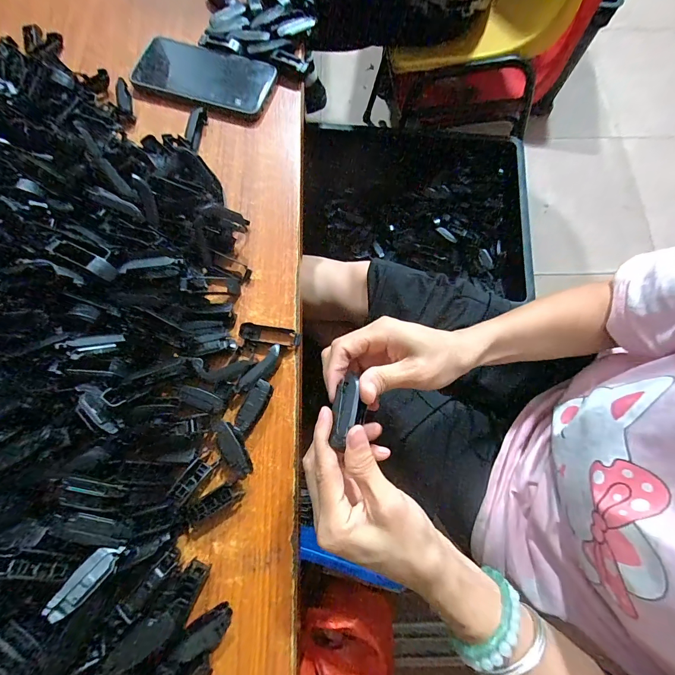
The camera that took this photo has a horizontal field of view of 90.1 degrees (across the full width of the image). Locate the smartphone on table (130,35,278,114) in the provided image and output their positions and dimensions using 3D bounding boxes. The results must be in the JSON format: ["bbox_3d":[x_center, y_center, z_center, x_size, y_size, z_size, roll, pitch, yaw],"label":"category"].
[{"bbox_3d":[-0.157,-0.313,0.400,0.158,0.009,0.070,19,83,3],"label":"smartphone on table"}]

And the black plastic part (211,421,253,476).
[{"bbox_3d":[-0.090,0.096,0.291,0.017,0.013,0.050,-28,76,-8],"label":"black plastic part"}]

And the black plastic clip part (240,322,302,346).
[{"bbox_3d":[-0.064,-0.003,0.321,0.057,0.008,0.017,7,74,2],"label":"black plastic clip part"}]

